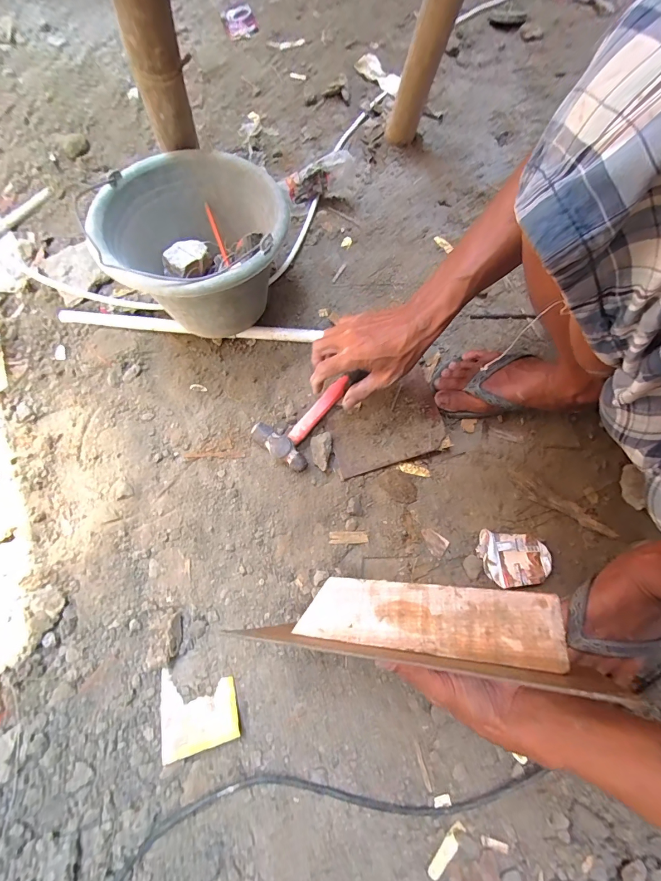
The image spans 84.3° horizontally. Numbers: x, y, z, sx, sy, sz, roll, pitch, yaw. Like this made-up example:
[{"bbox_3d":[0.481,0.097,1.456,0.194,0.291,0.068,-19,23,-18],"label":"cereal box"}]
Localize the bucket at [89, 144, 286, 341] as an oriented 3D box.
[{"bbox_3d":[-0.182,-0.276,0.535,0.236,0.159,0.232,0,72,0],"label":"bucket"}]

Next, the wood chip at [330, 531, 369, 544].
[{"bbox_3d":[0.026,0.140,0.530,0.055,0.004,0.017,-2,72,-1],"label":"wood chip"}]

